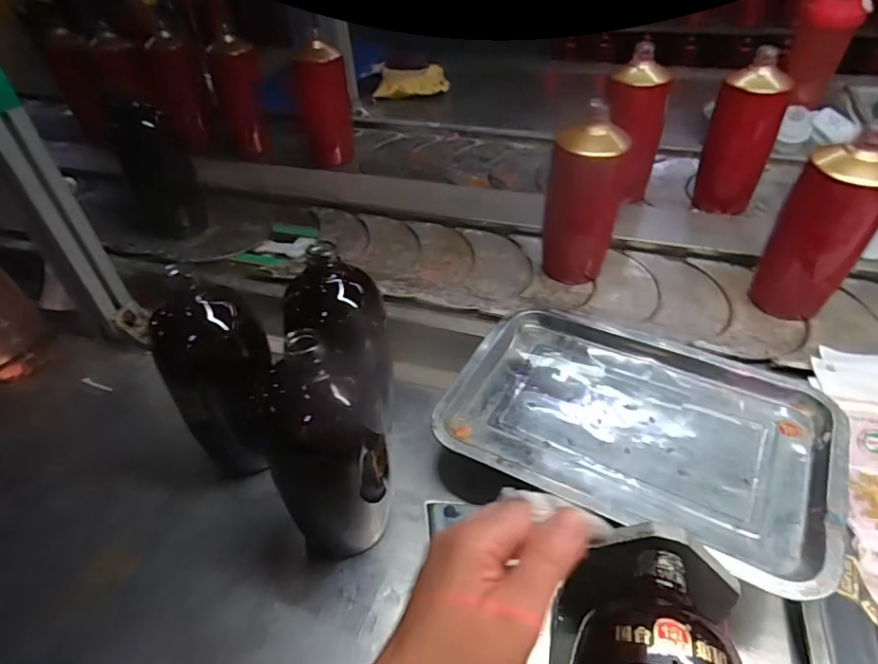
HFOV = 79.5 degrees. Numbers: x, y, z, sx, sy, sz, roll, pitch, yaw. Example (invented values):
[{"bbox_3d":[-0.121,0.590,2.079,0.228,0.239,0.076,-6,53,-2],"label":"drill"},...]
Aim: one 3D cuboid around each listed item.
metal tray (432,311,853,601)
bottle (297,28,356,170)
[{"bbox_3d":[0.169,0.075,0.463,0.309,0.024,0.212,17,45,26],"label":"metal tray"},{"bbox_3d":[-0.202,-0.405,0.961,0.080,0.200,0.081,0,45,4],"label":"bottle"}]

